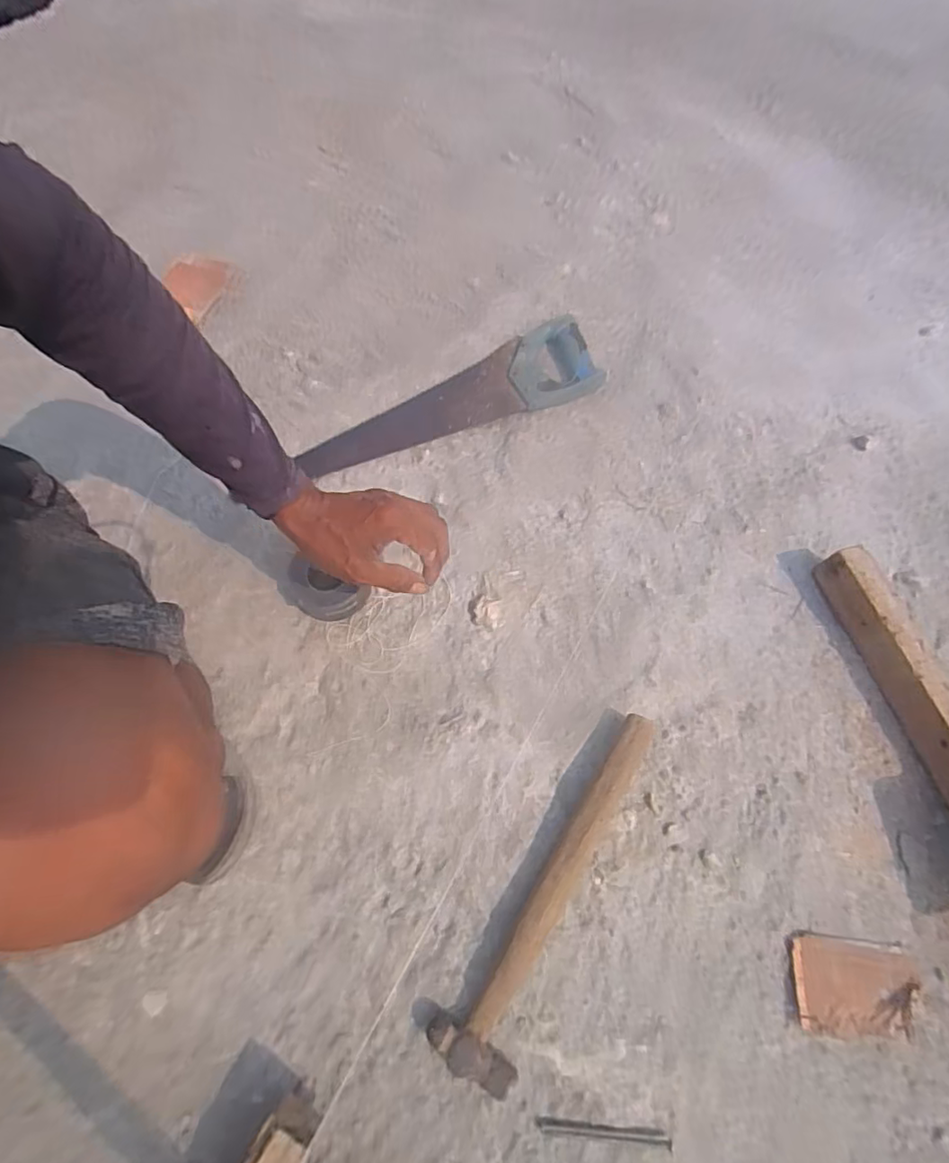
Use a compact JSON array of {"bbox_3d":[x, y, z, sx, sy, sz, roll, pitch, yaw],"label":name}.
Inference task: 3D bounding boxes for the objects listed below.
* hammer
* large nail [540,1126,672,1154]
[{"bbox_3d":[0.087,0.272,0.534,0.068,0.031,0.345,32,67,12],"label":"hammer"},{"bbox_3d":[0.107,0.449,0.462,0.107,0.004,0.007,7,64,0],"label":"large nail"}]

